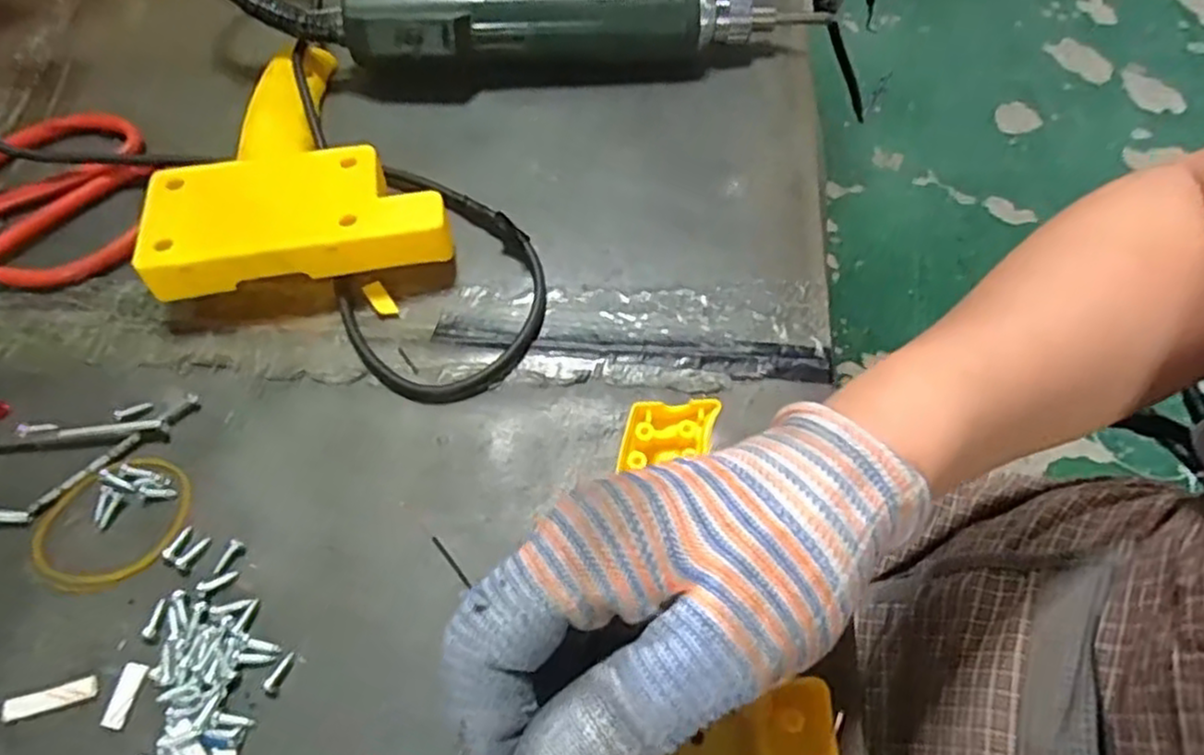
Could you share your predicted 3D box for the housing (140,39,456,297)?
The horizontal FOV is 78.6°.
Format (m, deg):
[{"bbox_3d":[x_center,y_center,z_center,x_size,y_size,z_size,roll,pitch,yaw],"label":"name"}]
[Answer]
[{"bbox_3d":[-0.141,-0.106,0.349,0.123,0.033,0.148,-10,64,-5],"label":"housing"}]

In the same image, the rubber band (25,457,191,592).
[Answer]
[{"bbox_3d":[-0.189,0.057,0.284,0.050,0.005,0.059,39,69,17],"label":"rubber band"}]

